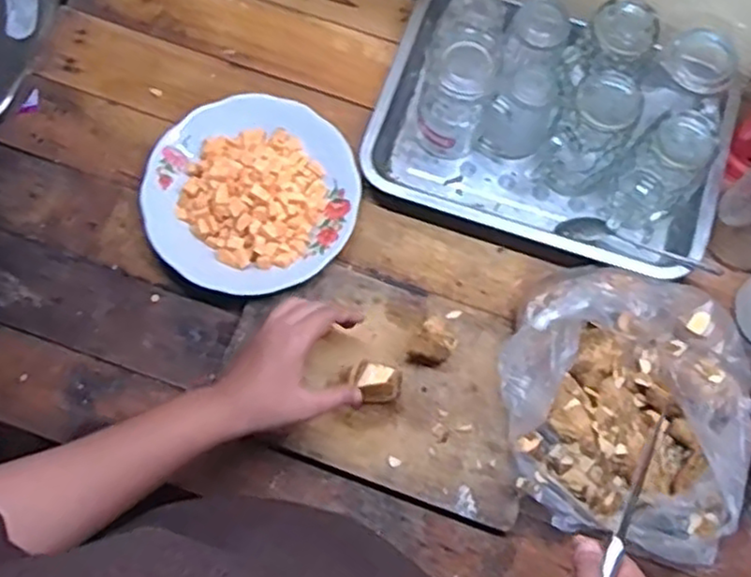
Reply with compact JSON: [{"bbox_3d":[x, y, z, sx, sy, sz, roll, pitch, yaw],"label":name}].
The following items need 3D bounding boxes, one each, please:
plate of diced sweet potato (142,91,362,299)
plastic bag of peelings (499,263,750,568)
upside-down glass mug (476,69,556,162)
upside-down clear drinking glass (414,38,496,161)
[{"bbox_3d":[-0.121,-0.095,0.705,0.202,0.047,0.204,0,75,-2],"label":"plate of diced sweet potato"},{"bbox_3d":[0.220,0.096,0.626,0.224,0.082,0.241,21,75,4],"label":"plastic bag of peelings"},{"bbox_3d":[0.143,-0.169,0.703,0.062,0.096,0.060,0,75,-2],"label":"upside-down glass mug"},{"bbox_3d":[0.079,-0.188,0.692,0.067,0.123,0.069,18,75,3],"label":"upside-down clear drinking glass"}]

